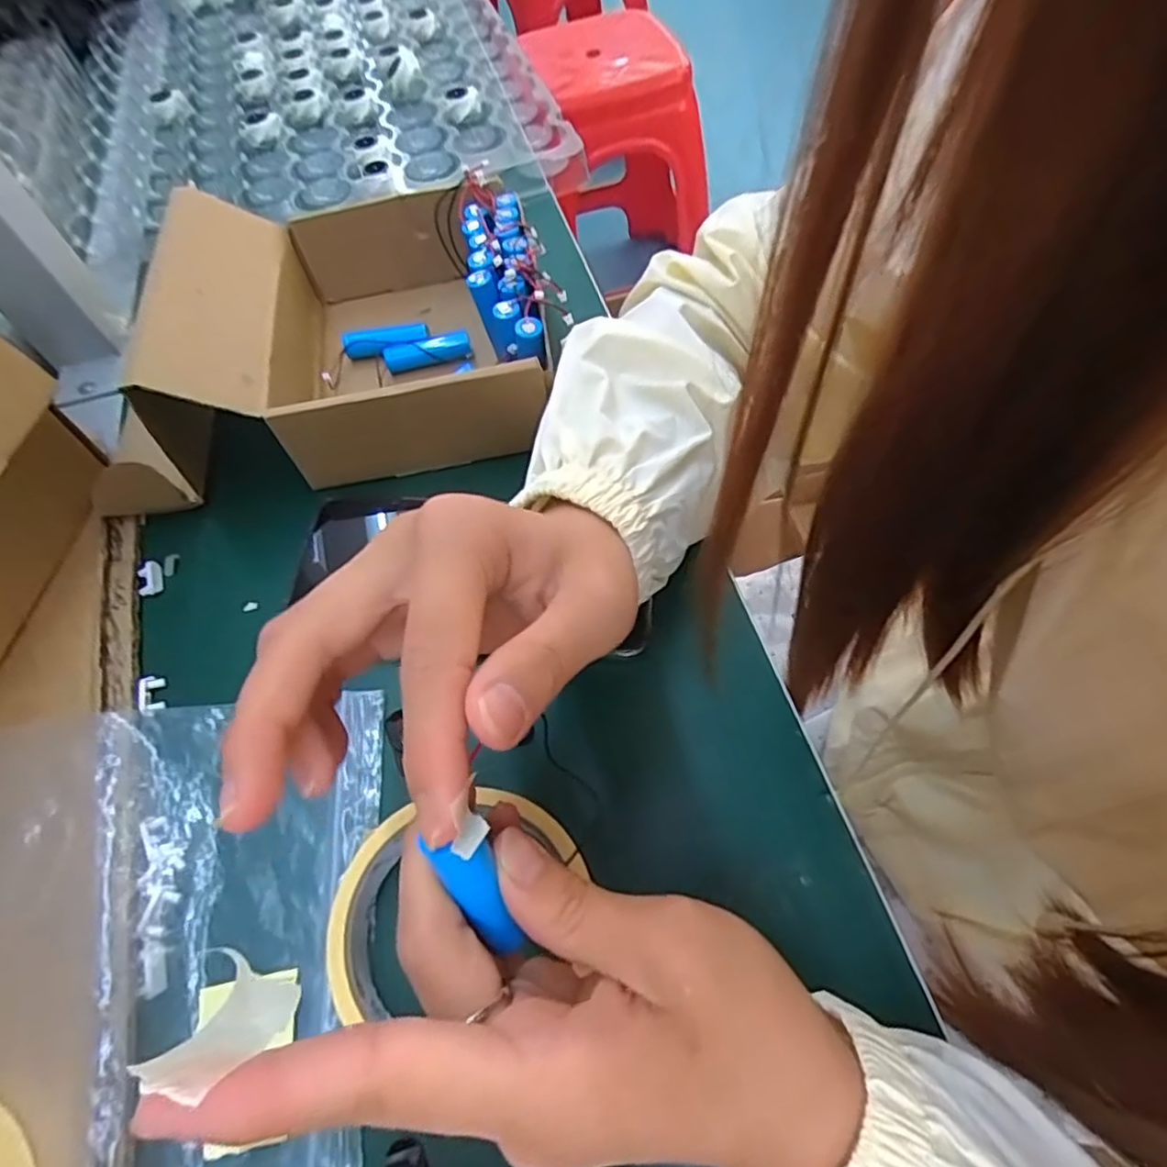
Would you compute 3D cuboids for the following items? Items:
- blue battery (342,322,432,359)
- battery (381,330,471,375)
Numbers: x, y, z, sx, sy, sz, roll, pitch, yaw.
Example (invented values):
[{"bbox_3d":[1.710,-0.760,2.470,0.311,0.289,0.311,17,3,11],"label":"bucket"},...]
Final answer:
[{"bbox_3d":[-0.117,-0.142,0.396,0.050,0.016,0.015,-16,59,-4],"label":"blue battery"},{"bbox_3d":[-0.091,-0.135,0.390,0.050,0.015,0.012,-14,58,-3],"label":"battery"}]

